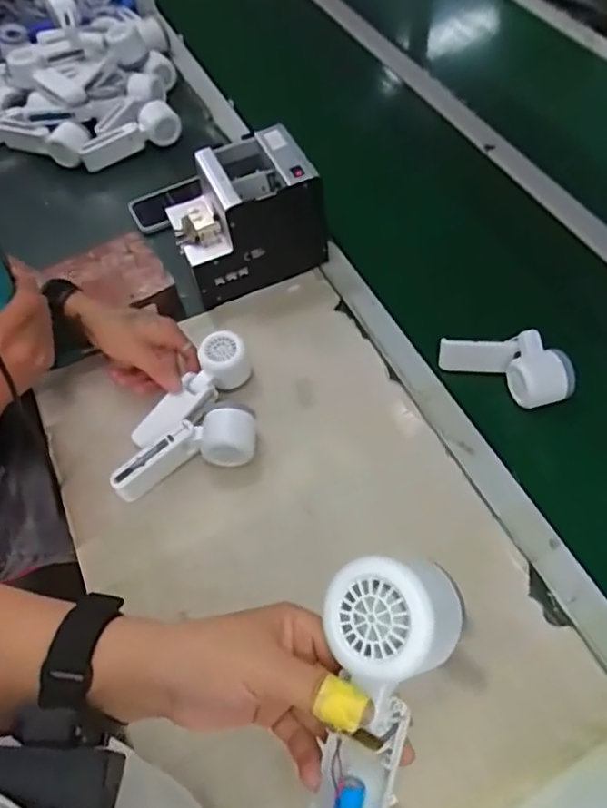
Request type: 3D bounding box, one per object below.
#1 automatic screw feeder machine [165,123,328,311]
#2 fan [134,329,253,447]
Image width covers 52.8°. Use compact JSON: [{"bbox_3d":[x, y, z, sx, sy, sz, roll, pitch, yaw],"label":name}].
[{"bbox_3d":[-0.078,-0.242,0.801,0.181,0.156,0.122,-21,57,-11],"label":"automatic screw feeder machine"},{"bbox_3d":[-0.131,-0.013,0.711,0.062,0.049,0.166,35,64,24],"label":"fan"}]

